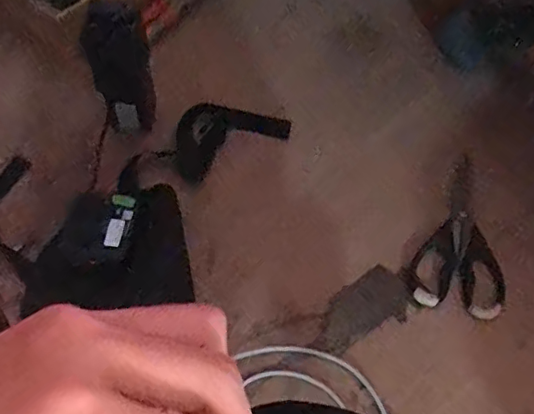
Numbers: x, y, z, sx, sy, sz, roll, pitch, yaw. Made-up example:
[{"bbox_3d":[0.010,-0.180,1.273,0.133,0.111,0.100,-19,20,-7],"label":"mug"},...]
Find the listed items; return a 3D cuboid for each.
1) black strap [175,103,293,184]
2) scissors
[{"bbox_3d":[-0.053,-0.093,0.695,0.145,0.024,0.083,-30,65,-19],"label":"black strap"},{"bbox_3d":[0.223,0.020,0.649,0.099,0.012,0.215,14,60,6],"label":"scissors"}]

